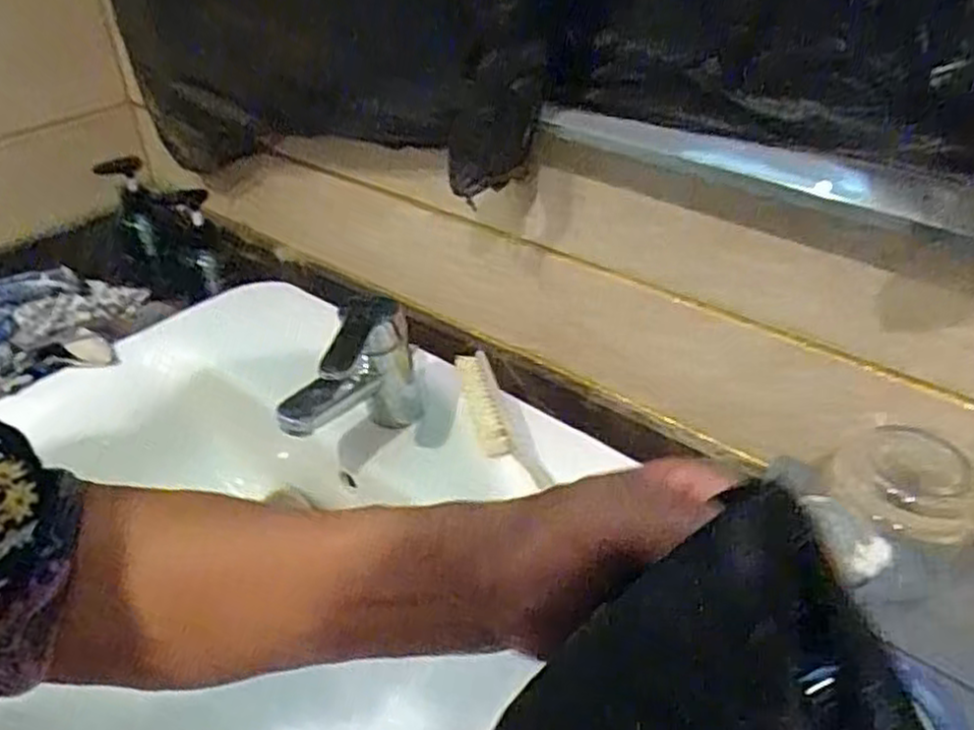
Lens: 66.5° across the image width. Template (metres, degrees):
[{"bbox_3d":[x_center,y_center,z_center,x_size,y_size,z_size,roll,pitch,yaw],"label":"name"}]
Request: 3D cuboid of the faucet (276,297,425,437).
[{"bbox_3d":[-0.098,0.013,0.557,0.039,0.116,0.136,28,45,31],"label":"faucet"}]

